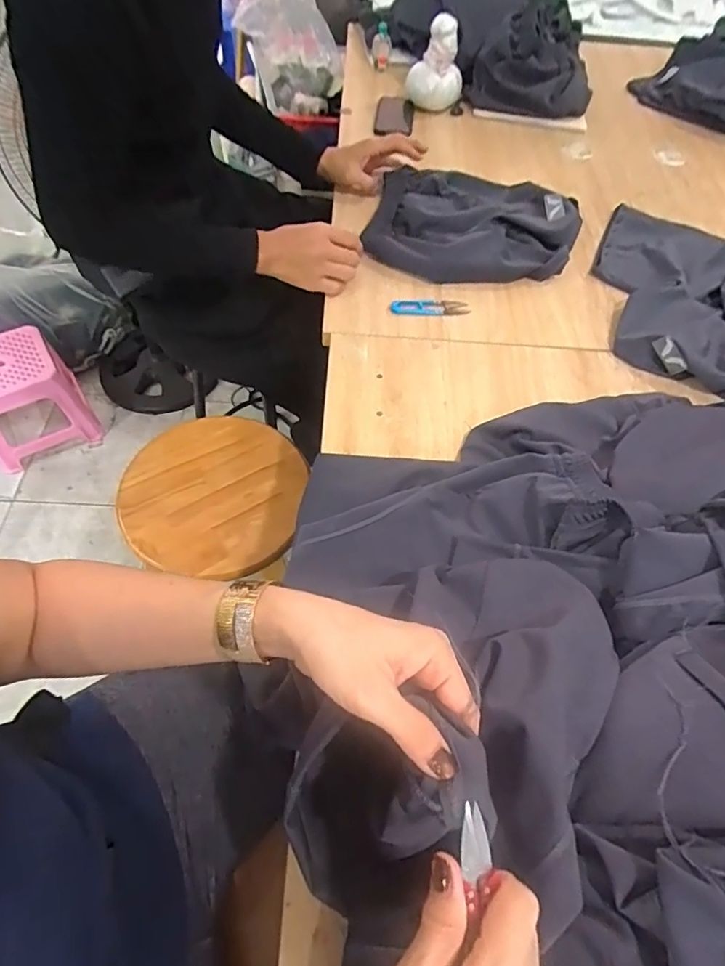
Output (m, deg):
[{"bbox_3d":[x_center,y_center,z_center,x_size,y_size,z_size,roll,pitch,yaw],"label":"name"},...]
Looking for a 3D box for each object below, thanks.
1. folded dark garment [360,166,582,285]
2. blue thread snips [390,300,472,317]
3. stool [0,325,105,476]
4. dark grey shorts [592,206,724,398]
[{"bbox_3d":[0.195,-0.457,0.904,0.343,0.040,0.308,13,58,5],"label":"folded dark garment"},{"bbox_3d":[0.104,-0.272,0.804,0.122,0.008,0.032,-2,58,-5],"label":"blue thread snips"},{"bbox_3d":[-0.939,-0.238,1.448,0.272,0.253,0.237,-28,64,-20],"label":"stool"},{"bbox_3d":[0.556,-0.289,0.819,0.416,0.040,0.394,30,61,15],"label":"dark grey shorts"}]

